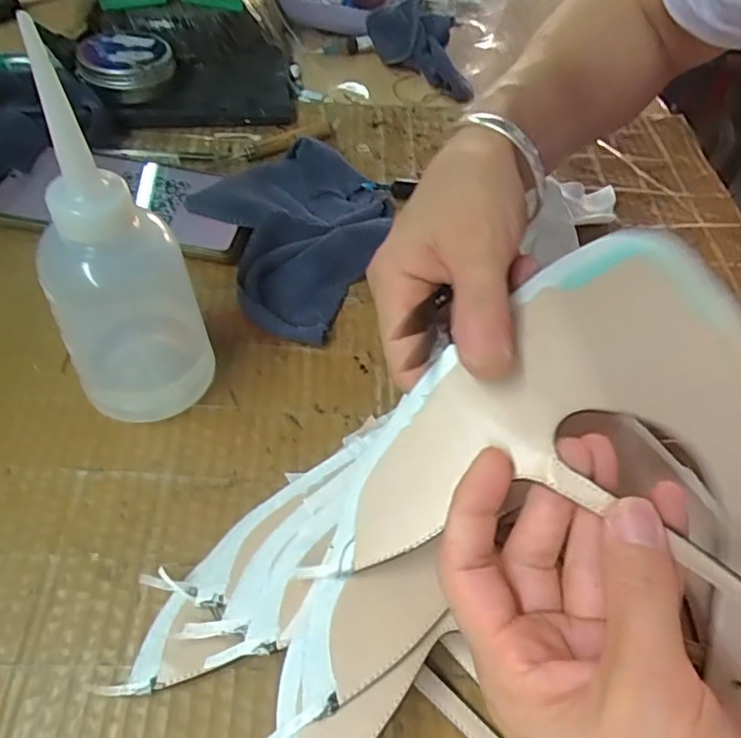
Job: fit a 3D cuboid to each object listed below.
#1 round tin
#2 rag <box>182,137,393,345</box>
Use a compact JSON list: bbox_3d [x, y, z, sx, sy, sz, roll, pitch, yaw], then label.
[{"bbox_3d":[-0.182,-0.232,0.441,0.065,0.014,0.069,-16,56,-17],"label":"round tin"},{"bbox_3d":[-0.055,-0.089,0.375,0.120,0.027,0.142,22,54,11],"label":"rag"}]

